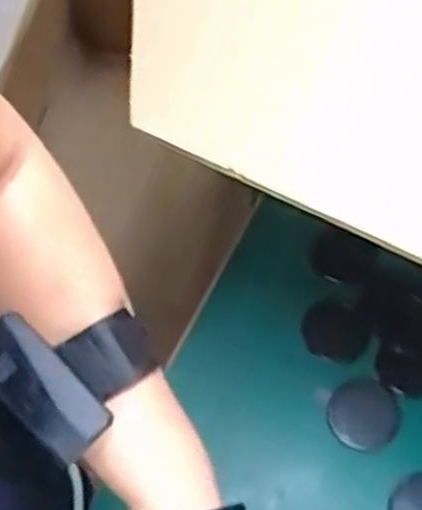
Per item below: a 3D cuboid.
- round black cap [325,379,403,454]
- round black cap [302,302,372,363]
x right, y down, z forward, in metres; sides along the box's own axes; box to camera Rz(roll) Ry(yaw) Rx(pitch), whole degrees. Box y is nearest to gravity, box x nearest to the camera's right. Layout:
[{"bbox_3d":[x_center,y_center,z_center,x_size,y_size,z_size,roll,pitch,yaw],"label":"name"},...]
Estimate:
[{"bbox_3d":[0.111,0.116,0.562,0.052,0.006,0.051,0,61,-1],"label":"round black cap"},{"bbox_3d":[0.095,0.059,0.589,0.050,0.006,0.043,24,64,12],"label":"round black cap"}]

